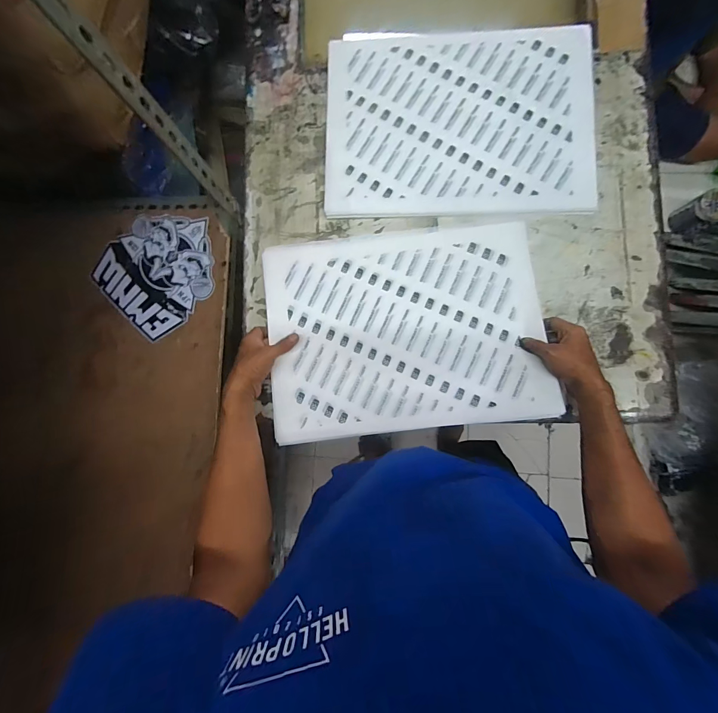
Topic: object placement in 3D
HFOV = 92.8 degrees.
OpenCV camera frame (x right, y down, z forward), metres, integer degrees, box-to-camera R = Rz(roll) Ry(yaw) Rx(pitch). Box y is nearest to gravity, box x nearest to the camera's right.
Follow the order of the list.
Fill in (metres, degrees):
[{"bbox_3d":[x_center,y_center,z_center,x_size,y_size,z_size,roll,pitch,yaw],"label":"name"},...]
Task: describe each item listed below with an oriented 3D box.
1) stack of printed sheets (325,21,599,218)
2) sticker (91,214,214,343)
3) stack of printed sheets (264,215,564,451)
[{"bbox_3d":[0.168,-0.407,0.585,0.444,0.014,0.330,1,87,5],"label":"stack of printed sheets"},{"bbox_3d":[-0.336,-0.150,0.583,0.195,0.007,0.184,-43,86,-1],"label":"sticker"},{"bbox_3d":[0.072,-0.046,0.560,0.436,0.050,0.328,-6,87,3],"label":"stack of printed sheets"}]

